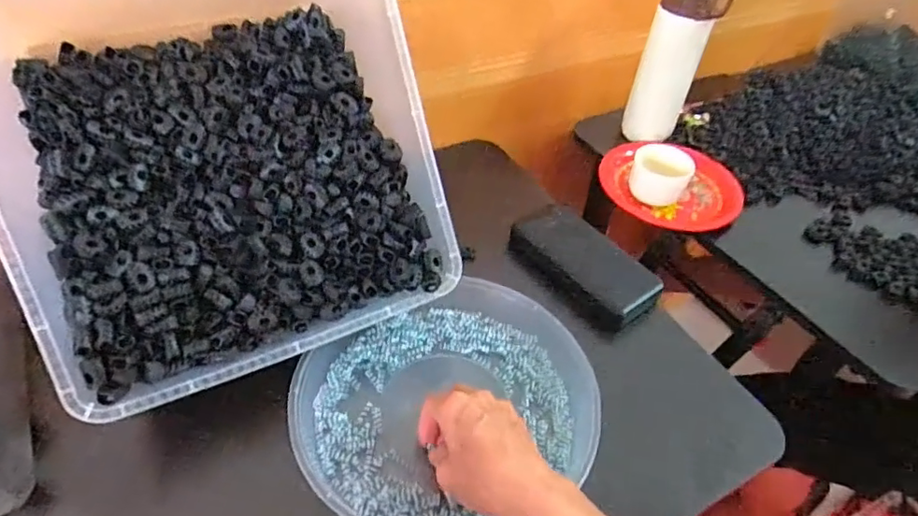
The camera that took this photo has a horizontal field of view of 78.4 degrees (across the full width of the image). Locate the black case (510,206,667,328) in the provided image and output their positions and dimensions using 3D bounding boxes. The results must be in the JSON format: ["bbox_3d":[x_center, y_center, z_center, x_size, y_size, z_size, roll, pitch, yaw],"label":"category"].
[{"bbox_3d":[0.125,0.004,0.584,0.074,0.034,0.159,-25,53,-27],"label":"black case"}]

